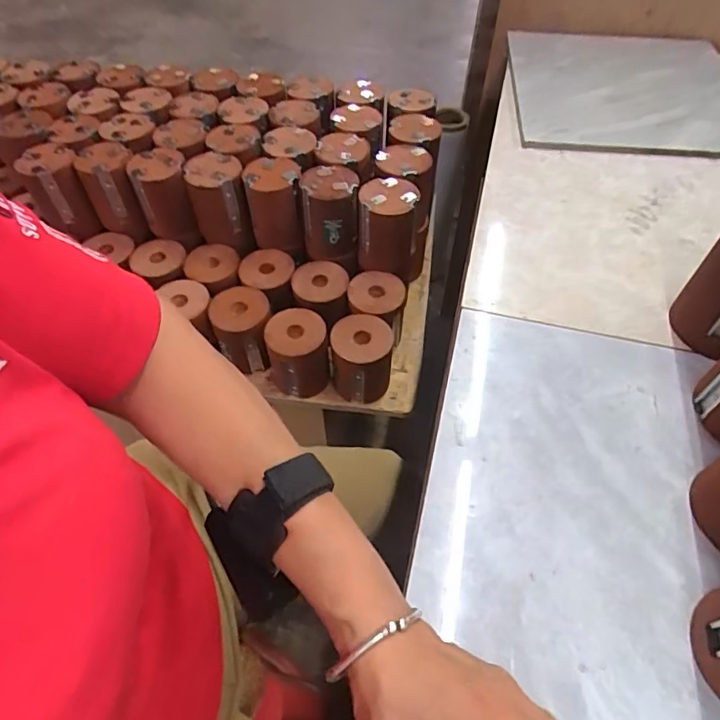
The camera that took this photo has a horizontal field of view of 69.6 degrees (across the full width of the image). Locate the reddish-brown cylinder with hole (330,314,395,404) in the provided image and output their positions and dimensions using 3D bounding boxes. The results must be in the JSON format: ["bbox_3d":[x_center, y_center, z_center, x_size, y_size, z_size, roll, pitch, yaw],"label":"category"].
[{"bbox_3d":[0.002,0.005,0.701,0.080,0.112,0.078,6,54,3],"label":"reddish-brown cylinder with hole"}]

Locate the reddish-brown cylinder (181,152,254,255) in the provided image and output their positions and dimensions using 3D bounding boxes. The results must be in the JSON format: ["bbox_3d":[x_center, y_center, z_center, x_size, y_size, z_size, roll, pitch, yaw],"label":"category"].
[{"bbox_3d":[-0.197,-0.221,0.739,0.078,0.104,0.094,-31,60,-21],"label":"reddish-brown cylinder"}]

